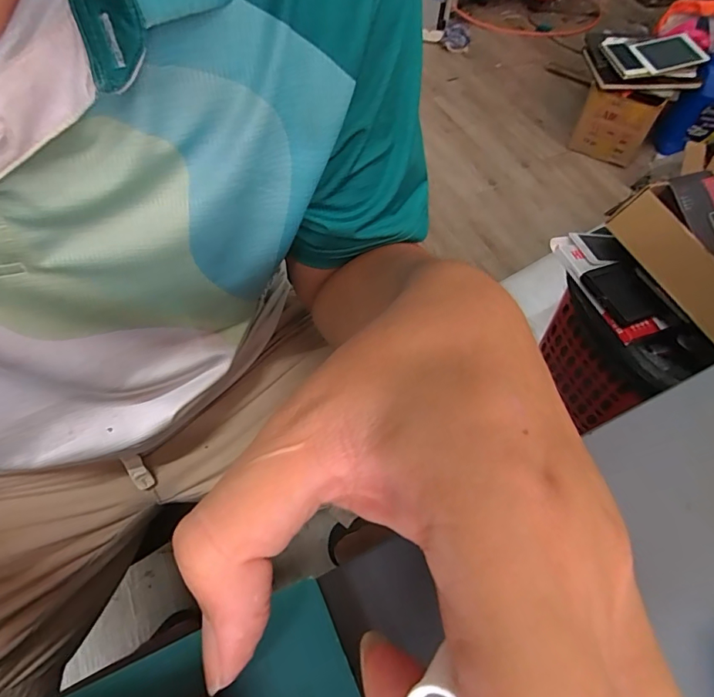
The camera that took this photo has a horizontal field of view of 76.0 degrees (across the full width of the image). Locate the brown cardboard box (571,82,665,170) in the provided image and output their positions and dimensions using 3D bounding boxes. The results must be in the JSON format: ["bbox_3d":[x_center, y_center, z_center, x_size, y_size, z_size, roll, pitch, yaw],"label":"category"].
[{"bbox_3d":[0.797,-0.699,1.443,0.215,0.188,0.114,33,62,16],"label":"brown cardboard box"}]

